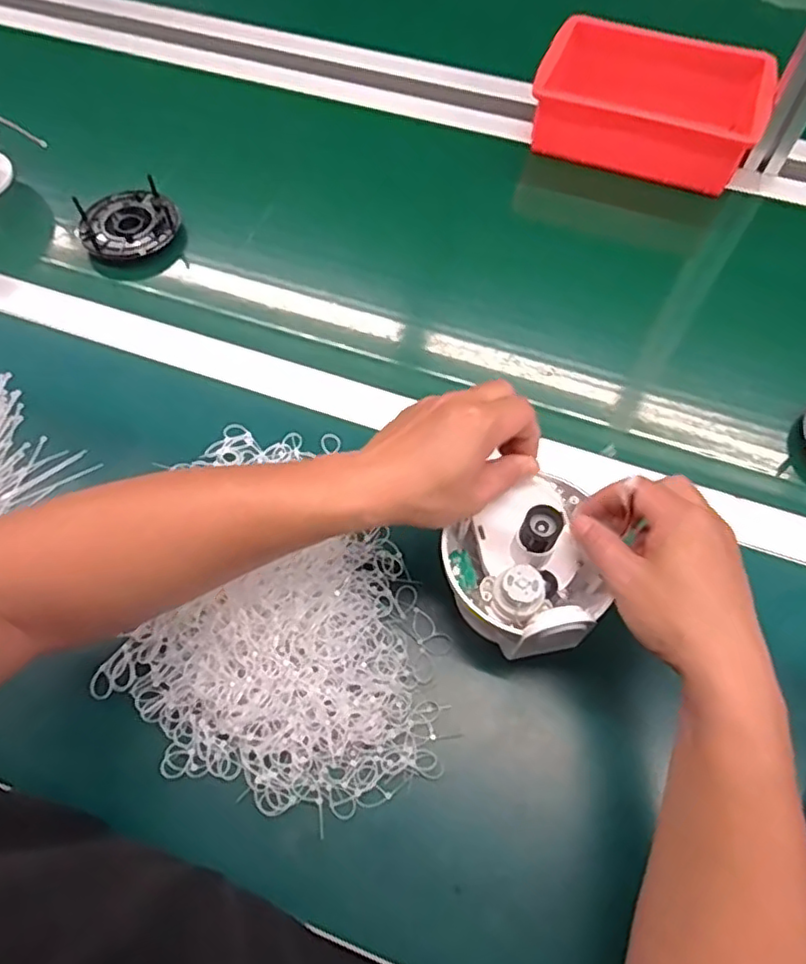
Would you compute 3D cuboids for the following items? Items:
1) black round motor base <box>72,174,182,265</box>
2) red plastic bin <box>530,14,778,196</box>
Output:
[{"bbox_3d":[-0.288,-0.269,0.664,0.099,0.031,0.087,-23,65,-17],"label":"black round motor base"},{"bbox_3d":[0.275,-0.428,0.714,0.240,0.072,0.151,21,63,9],"label":"red plastic bin"}]

